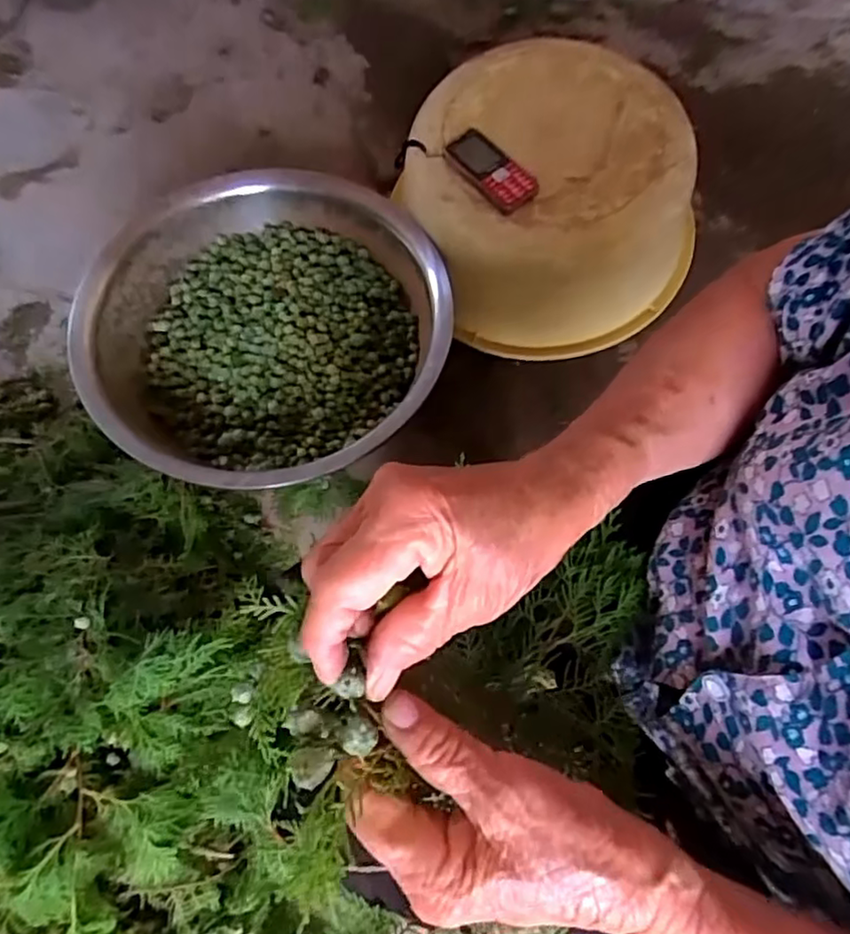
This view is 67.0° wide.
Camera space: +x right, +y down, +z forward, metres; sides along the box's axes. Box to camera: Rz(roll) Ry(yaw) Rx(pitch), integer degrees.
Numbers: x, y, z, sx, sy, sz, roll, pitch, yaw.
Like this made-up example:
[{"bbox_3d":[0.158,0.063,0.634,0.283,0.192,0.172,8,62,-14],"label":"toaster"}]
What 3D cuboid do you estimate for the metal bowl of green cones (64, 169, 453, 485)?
[{"bbox_3d":[-0.205,-0.170,0.848,0.428,0.141,0.436,-1,71,1],"label":"metal bowl of green cones"}]

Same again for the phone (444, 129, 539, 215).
[{"bbox_3d":[0.080,-0.366,0.792,0.125,0.011,0.055,45,92,9],"label":"phone"}]

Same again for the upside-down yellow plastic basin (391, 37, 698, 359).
[{"bbox_3d":[0.165,-0.344,0.852,0.323,0.215,0.337,-1,71,1],"label":"upside-down yellow plastic basin"}]

